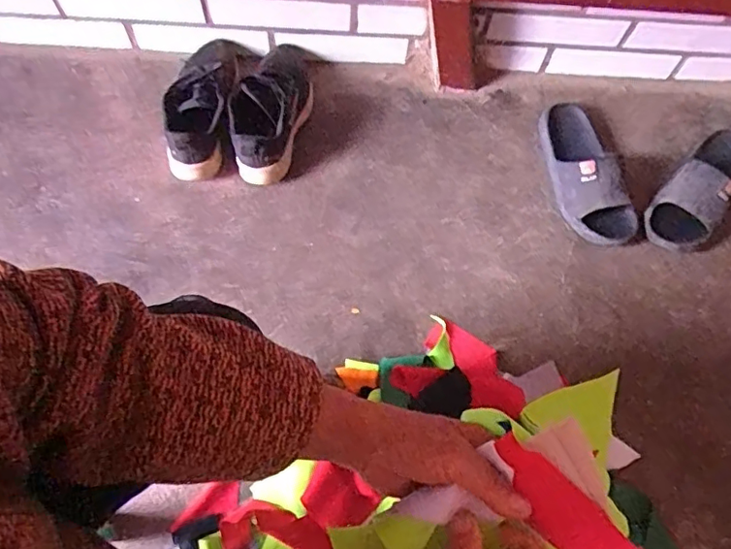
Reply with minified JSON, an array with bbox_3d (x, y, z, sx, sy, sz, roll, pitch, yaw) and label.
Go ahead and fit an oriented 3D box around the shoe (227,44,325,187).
[{"bbox_3d":[-0.152,-0.298,0.949,0.106,0.154,0.279,12,69,2],"label":"shoe"}]

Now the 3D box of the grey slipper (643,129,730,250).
[{"bbox_3d":[0.573,-0.158,0.967,0.106,0.074,0.273,37,72,11],"label":"grey slipper"}]

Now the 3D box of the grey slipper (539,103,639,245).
[{"bbox_3d":[0.364,-0.180,0.970,0.108,0.070,0.273,-15,70,-8],"label":"grey slipper"}]

